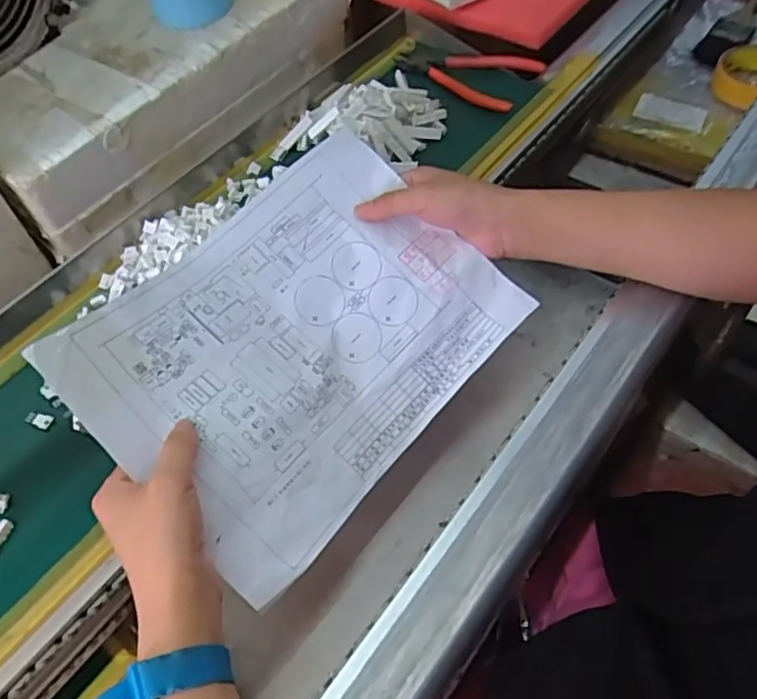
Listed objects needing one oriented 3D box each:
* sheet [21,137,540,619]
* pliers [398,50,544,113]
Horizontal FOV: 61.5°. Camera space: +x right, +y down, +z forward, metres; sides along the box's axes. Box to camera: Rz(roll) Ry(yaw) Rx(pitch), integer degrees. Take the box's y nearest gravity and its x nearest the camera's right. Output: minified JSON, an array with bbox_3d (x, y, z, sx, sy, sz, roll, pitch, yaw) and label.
[{"bbox_3d":[-0.048,-0.007,0.438,0.207,0.048,0.275,45,68,0],"label":"sheet"},{"bbox_3d":[0.081,-0.275,0.635,0.153,0.019,0.074,16,59,15],"label":"pliers"}]

